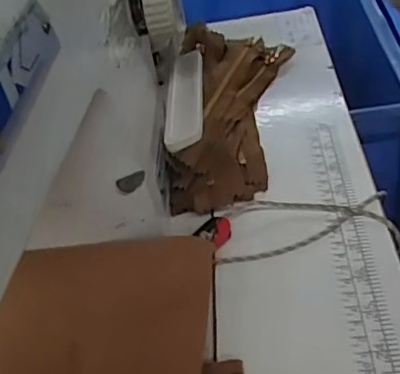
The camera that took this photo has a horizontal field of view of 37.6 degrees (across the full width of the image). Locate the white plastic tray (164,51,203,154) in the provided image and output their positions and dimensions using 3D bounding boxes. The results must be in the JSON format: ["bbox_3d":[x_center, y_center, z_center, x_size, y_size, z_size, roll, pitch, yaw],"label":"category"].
[{"bbox_3d":[-0.010,-0.064,0.404,0.024,0.013,0.107,-7,39,7],"label":"white plastic tray"}]

